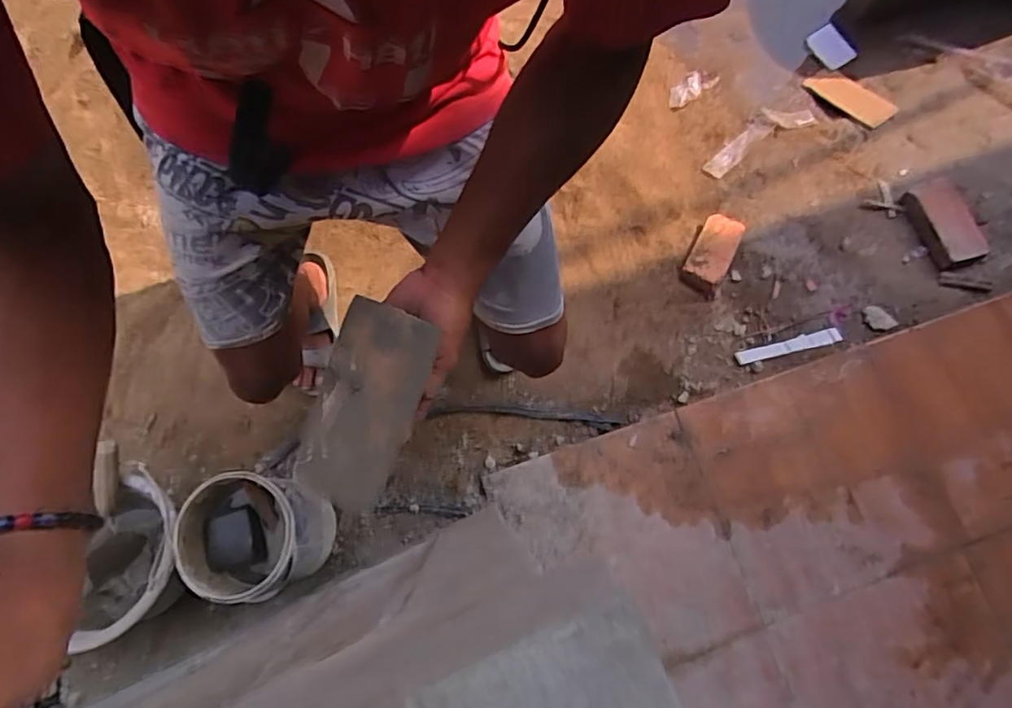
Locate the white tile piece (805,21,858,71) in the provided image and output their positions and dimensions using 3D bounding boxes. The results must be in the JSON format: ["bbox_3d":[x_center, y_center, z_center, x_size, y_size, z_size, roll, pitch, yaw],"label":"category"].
[{"bbox_3d":[0.780,-0.739,1.444,0.069,0.010,0.124,-28,66,20],"label":"white tile piece"}]

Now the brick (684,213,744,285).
[{"bbox_3d":[0.418,-0.212,1.201,0.082,0.055,0.157,27,79,3],"label":"brick"}]

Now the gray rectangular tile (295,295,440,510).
[{"bbox_3d":[-0.114,0.041,0.477,0.086,0.008,0.158,24,94,17],"label":"gray rectangular tile"}]

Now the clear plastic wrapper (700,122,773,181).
[{"bbox_3d":[0.523,-0.464,1.354,0.199,0.012,0.047,-43,84,-10],"label":"clear plastic wrapper"}]

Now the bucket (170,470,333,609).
[{"bbox_3d":[-0.398,0.295,0.969,0.188,0.181,0.179,1,79,-3],"label":"bucket"}]

